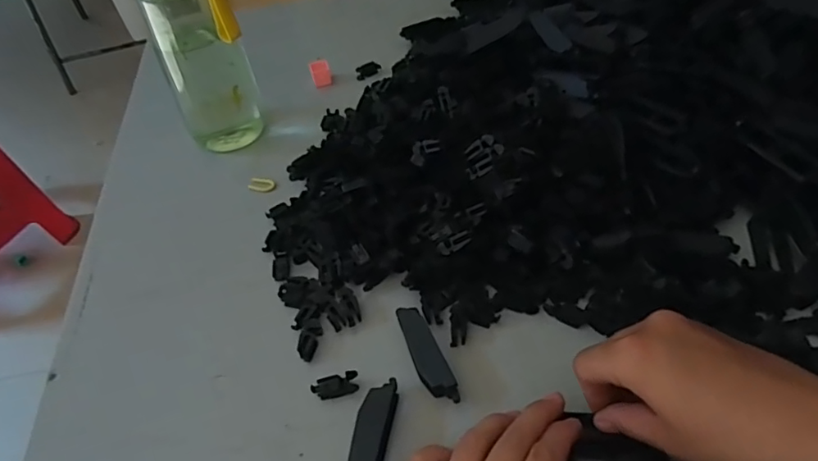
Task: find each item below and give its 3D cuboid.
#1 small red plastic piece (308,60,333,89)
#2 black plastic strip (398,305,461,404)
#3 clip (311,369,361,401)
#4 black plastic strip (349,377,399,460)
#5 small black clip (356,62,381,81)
[{"bbox_3d":[-0.097,-0.174,0.594,0.020,0.022,0.017,-17,48,-9],"label":"small red plastic piece"},{"bbox_3d":[0.011,0.080,0.353,0.019,0.010,0.071,-18,48,-11],"label":"black plastic strip"},{"bbox_3d":[-0.047,0.099,0.345,0.029,0.006,0.013,-13,48,-6],"label":"clip"},{"bbox_3d":[-0.022,0.123,0.317,0.019,0.013,0.073,5,48,10],"label":"black plastic strip"},{"bbox_3d":[-0.047,-0.180,0.607,0.031,0.010,0.015,-36,54,-24],"label":"small black clip"}]

